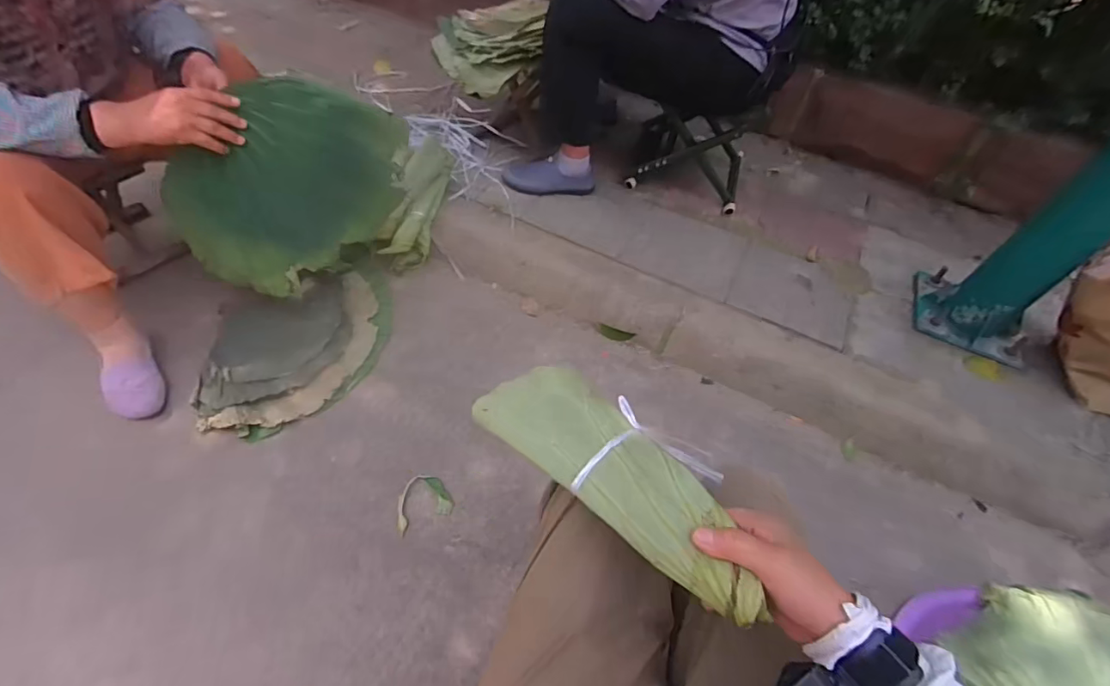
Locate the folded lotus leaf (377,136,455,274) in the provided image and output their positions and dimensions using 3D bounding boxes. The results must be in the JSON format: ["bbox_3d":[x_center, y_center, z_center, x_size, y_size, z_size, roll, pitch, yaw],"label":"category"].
[{"bbox_3d":[-0.369,-0.373,1.353,0.125,0.068,0.374,10,78,2],"label":"folded lotus leaf"}]

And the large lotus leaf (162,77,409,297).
[{"bbox_3d":[-0.508,-0.308,1.013,0.434,0.329,0.151,-22,56,-25],"label":"large lotus leaf"}]

